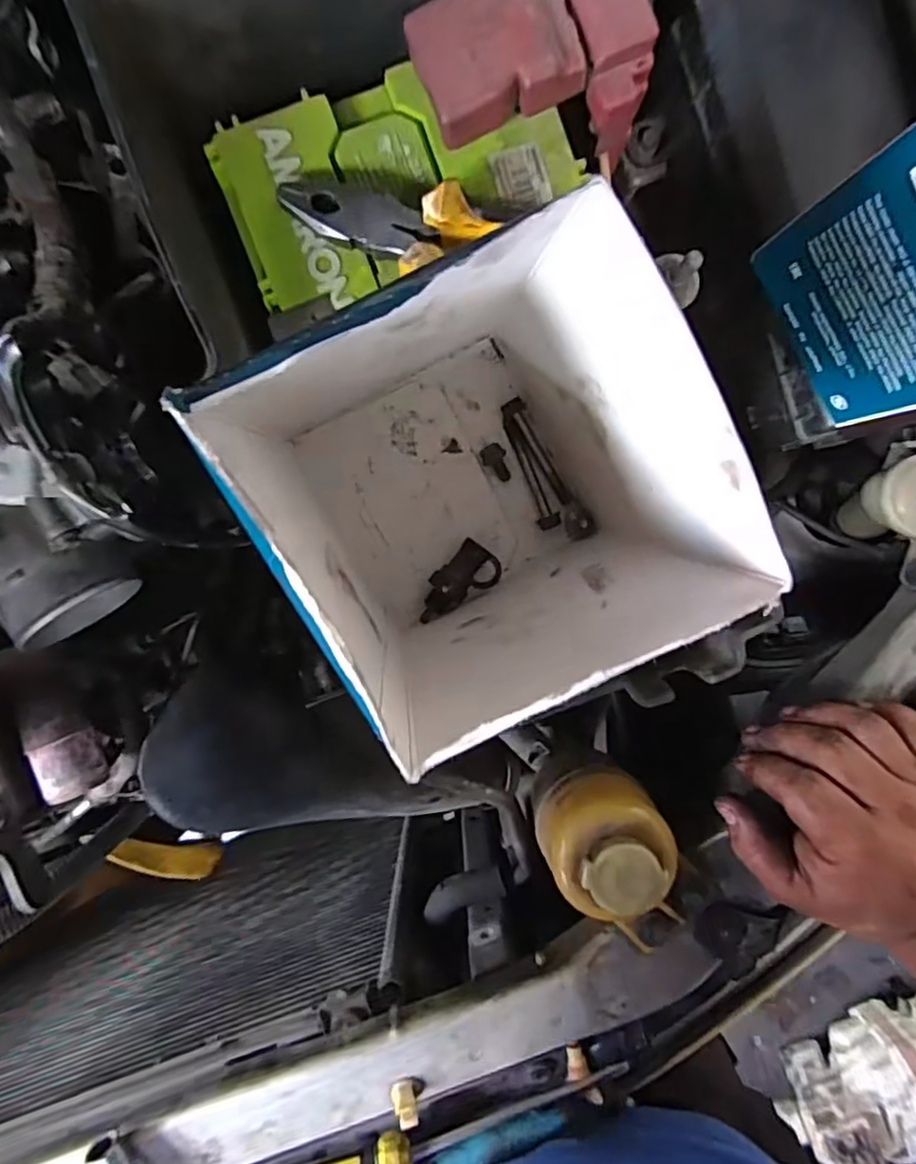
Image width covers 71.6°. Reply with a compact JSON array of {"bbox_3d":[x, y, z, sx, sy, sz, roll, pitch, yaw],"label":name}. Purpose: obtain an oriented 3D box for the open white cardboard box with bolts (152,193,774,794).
[{"bbox_3d":[0.003,-0.035,0.231,0.118,0.166,0.128,-27,95,0],"label":"open white cardboard box with bolts"}]

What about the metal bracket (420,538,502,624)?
[{"bbox_3d":[0.000,0.002,0.306,0.024,0.016,0.045,45,91,-4],"label":"metal bracket"}]

